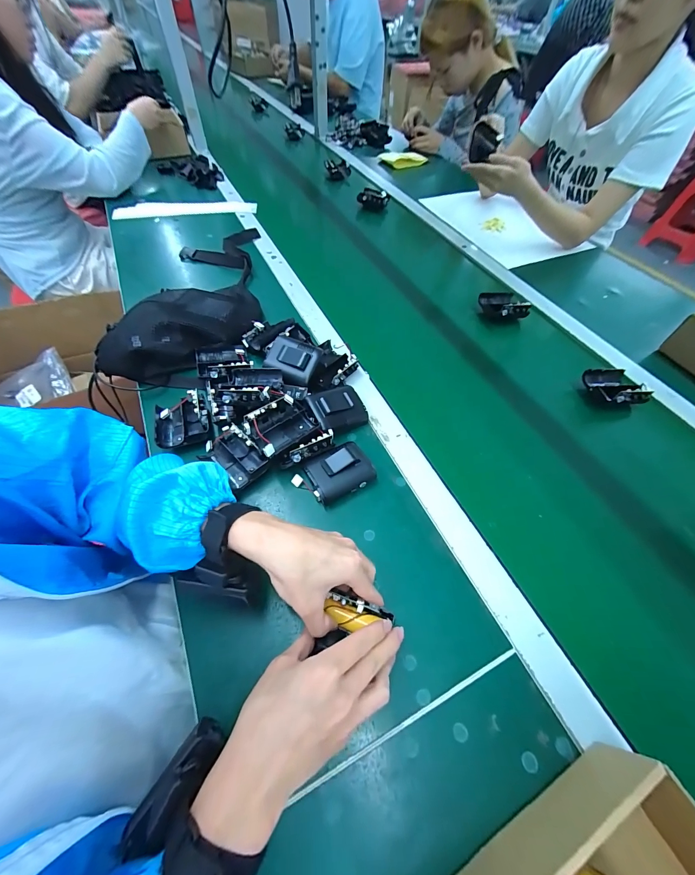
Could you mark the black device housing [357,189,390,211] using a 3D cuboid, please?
[{"bbox_3d":[0.070,-0.643,0.884,0.086,0.058,0.034,0,57,-1],"label":"black device housing"}]

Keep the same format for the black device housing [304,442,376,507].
[{"bbox_3d":[-0.010,0.042,0.419,0.081,0.033,0.064,-23,60,-17],"label":"black device housing"}]

